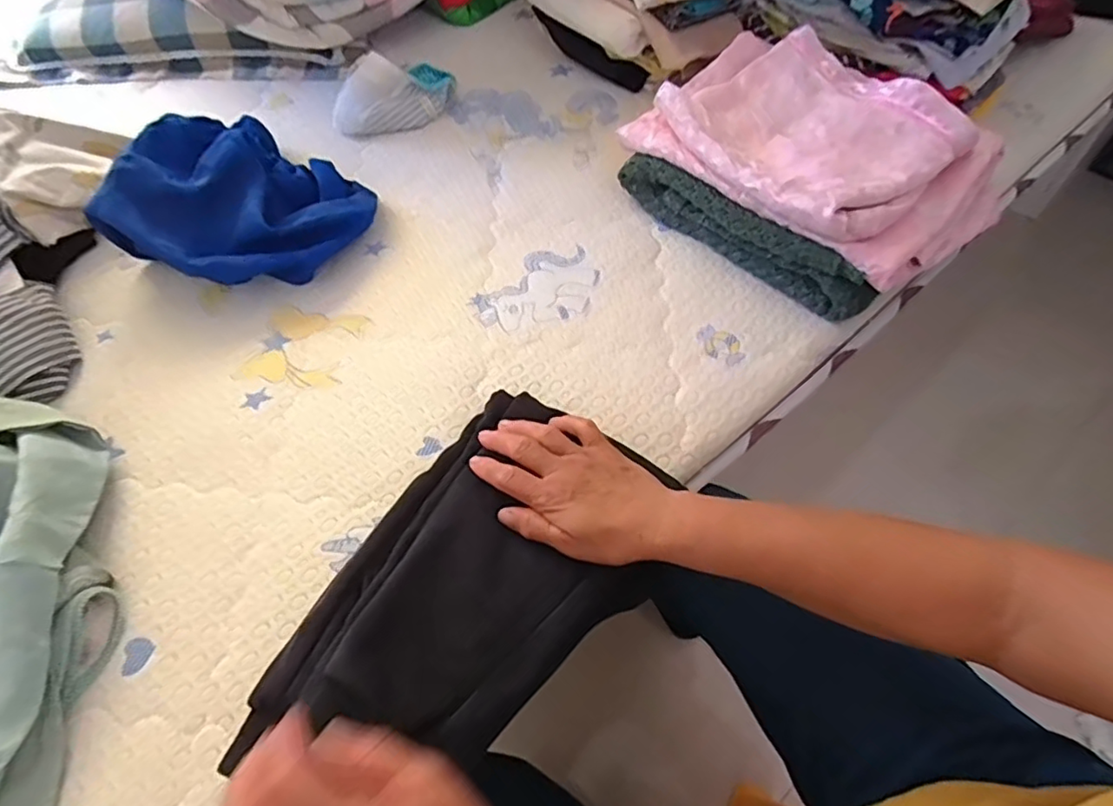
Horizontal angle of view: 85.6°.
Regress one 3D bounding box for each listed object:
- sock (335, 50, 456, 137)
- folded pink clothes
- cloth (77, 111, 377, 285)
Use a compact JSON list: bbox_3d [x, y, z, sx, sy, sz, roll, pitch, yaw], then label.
[{"bbox_3d":[-0.217,-0.408,0.781,0.159,0.063,0.098,-22,60,-10],"label":"sock"},{"bbox_3d":[0.266,-0.268,0.625,0.229,0.069,0.341,-39,64,-19],"label":"folded pink clothes"},{"bbox_3d":[-0.354,-0.226,0.649,0.260,0.108,0.233,35,67,22],"label":"cloth"}]

